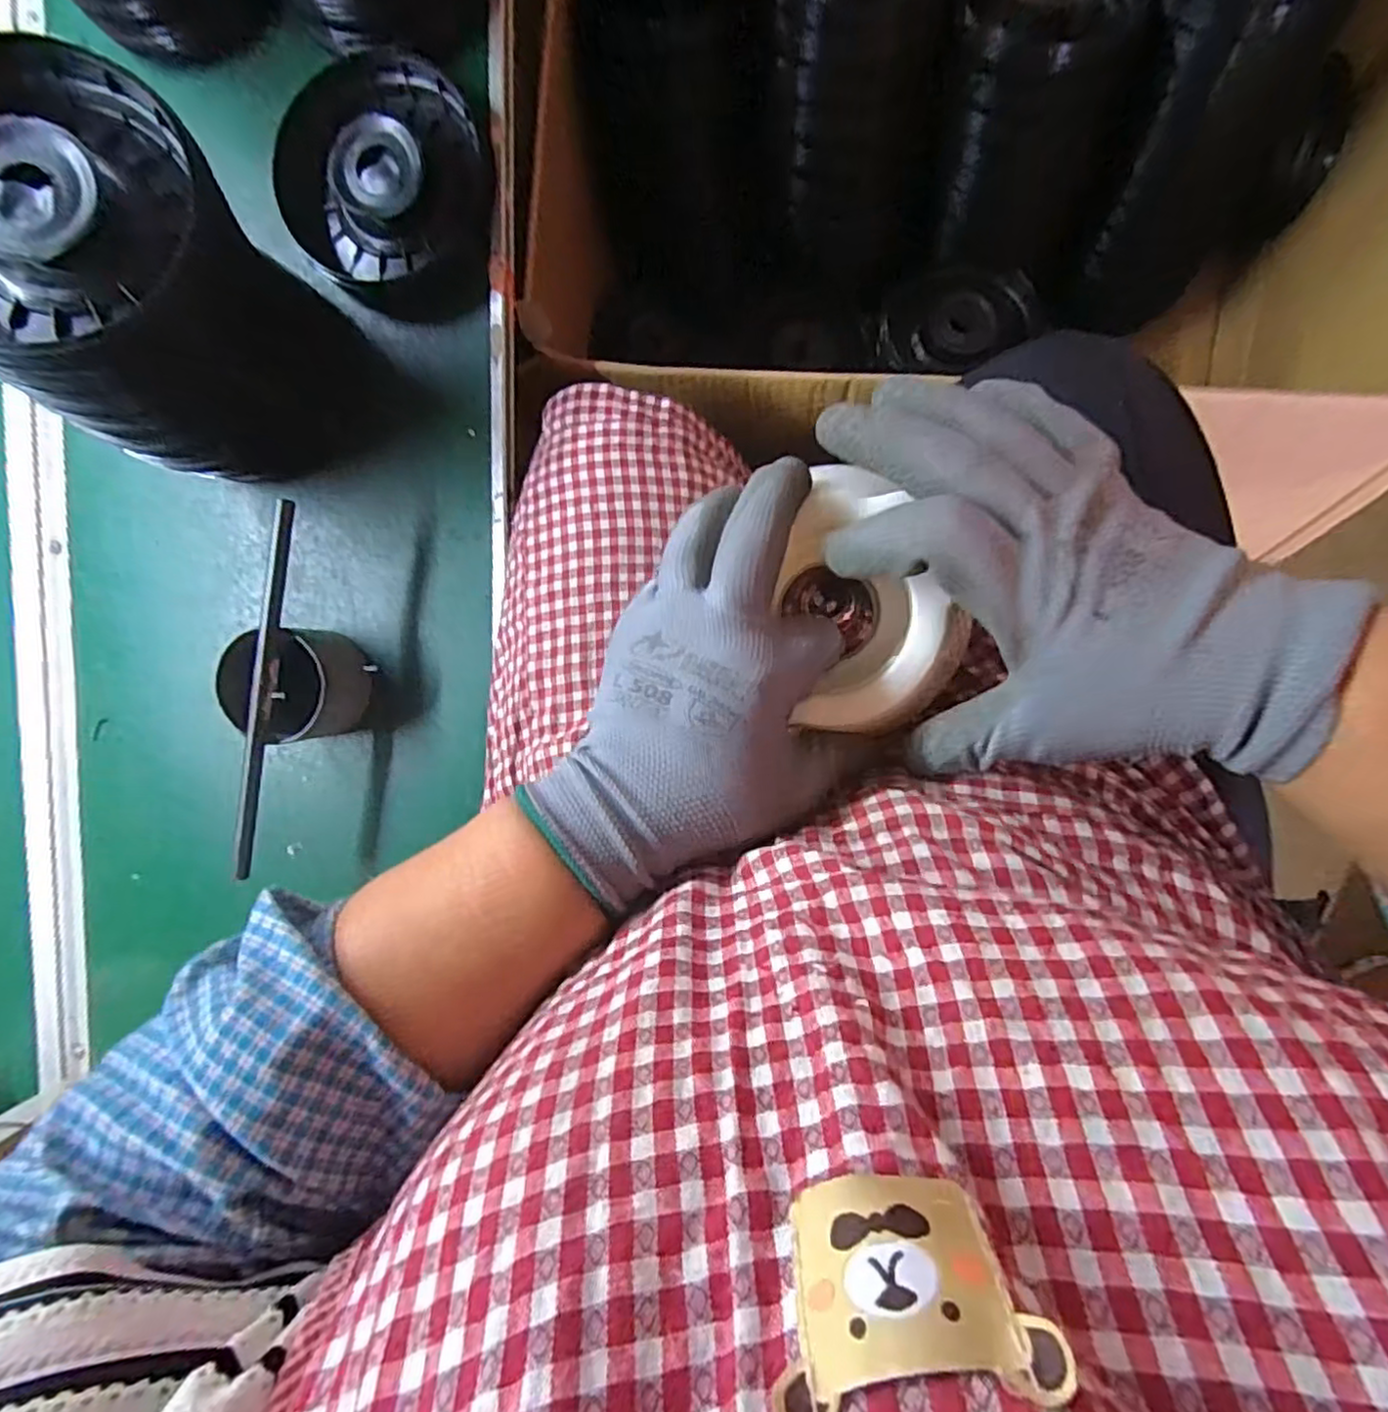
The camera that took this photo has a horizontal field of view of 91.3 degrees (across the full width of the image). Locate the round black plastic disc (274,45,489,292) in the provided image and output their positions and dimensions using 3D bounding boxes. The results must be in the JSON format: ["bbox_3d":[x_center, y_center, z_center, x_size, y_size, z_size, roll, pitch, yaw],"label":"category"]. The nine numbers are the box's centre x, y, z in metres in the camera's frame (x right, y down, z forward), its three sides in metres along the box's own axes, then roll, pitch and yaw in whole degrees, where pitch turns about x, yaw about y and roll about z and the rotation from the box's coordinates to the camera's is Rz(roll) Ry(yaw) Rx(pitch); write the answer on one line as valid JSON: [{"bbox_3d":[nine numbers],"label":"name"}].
[{"bbox_3d":[-0.203,-0.347,0.439,0.130,0.036,0.127,1,94,8],"label":"round black plastic disc"}]

